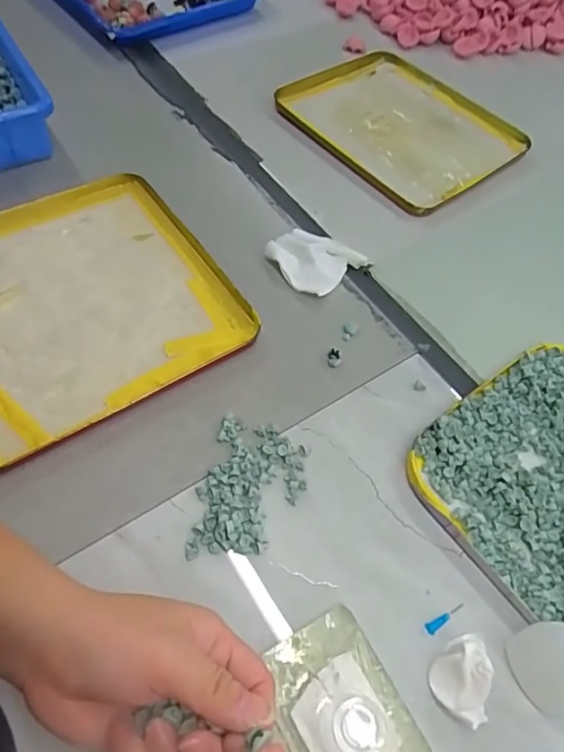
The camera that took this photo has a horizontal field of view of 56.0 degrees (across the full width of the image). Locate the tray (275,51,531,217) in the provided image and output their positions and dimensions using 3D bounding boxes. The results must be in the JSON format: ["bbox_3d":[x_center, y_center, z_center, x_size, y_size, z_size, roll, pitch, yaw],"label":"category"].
[{"bbox_3d":[0.141,-0.295,0.619,0.230,0.023,0.242,-34,66,-23],"label":"tray"}]

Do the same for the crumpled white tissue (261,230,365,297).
[{"bbox_3d":[0.027,-0.111,0.496,0.077,0.016,0.068,38,62,18],"label":"crumpled white tissue"}]

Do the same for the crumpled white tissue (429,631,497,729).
[{"bbox_3d":[0.107,0.176,0.314,0.032,0.017,0.048,15,58,5],"label":"crumpled white tissue"}]

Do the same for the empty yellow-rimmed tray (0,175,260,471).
[{"bbox_3d":[-0.178,-0.065,0.451,0.247,0.016,0.245,-29,64,-21],"label":"empty yellow-rimmed tray"}]

